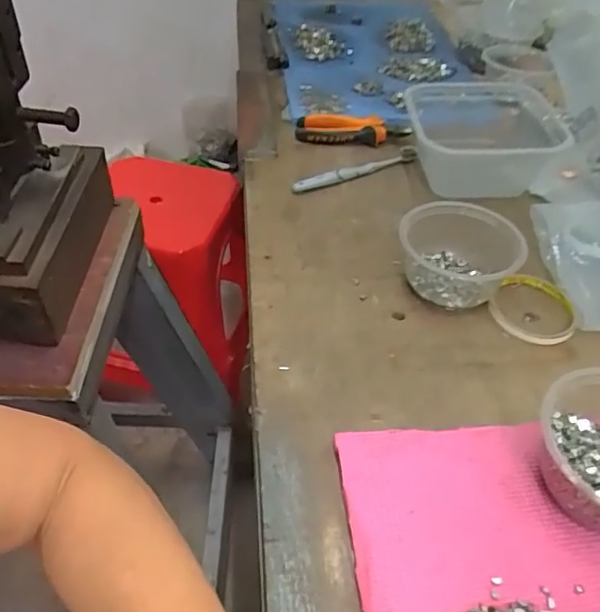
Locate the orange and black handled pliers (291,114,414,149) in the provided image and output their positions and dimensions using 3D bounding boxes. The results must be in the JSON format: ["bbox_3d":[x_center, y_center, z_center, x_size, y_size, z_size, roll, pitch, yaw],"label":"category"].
[{"bbox_3d":[0.071,-0.239,0.776,0.149,0.028,0.045,1,45,2],"label":"orange and black handled pliers"}]

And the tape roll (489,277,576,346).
[{"bbox_3d":[0.227,-0.001,0.559,0.077,0.012,0.087,21,49,20],"label":"tape roll"}]

